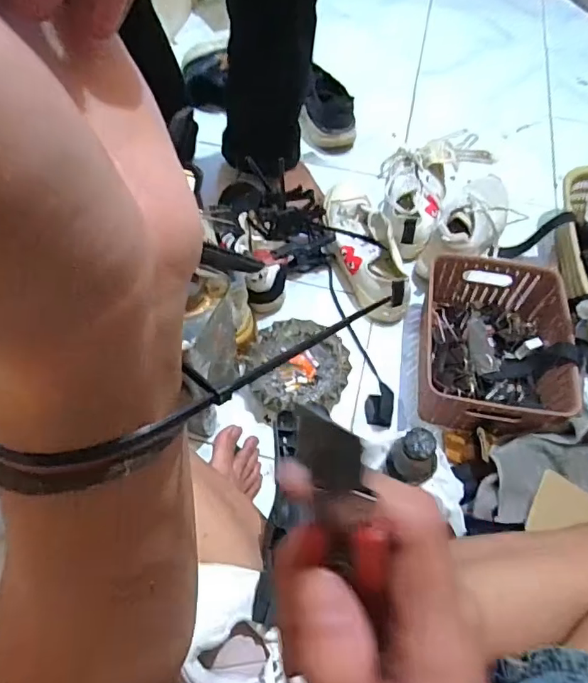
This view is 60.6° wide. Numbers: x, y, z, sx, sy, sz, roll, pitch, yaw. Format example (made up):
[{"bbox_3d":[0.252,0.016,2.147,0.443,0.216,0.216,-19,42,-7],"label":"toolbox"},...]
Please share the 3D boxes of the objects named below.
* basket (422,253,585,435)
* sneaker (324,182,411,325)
[{"bbox_3d":[0.279,0.001,0.716,0.188,0.091,0.255,9,58,3],"label":"basket"},{"bbox_3d":[0.112,-0.179,0.830,0.094,0.089,0.312,-8,59,-7],"label":"sneaker"}]

